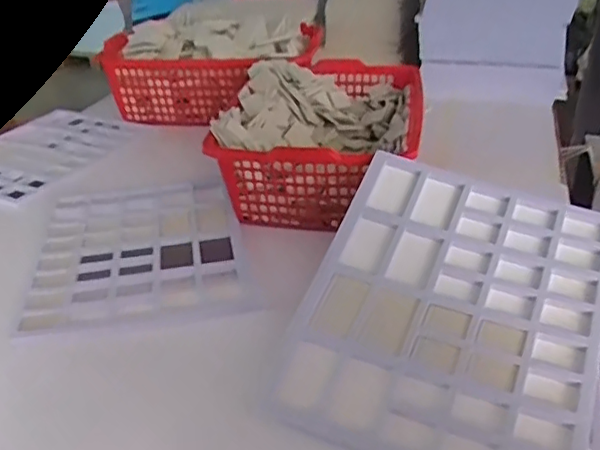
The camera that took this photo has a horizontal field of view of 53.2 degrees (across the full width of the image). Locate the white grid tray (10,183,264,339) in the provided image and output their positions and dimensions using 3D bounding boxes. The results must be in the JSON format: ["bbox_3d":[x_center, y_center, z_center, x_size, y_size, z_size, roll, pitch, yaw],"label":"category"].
[{"bbox_3d":[-0.267,0.039,1.006,0.330,0.033,0.425,-8,31,-9],"label":"white grid tray"}]

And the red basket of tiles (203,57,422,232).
[{"bbox_3d":[0.053,-0.165,1.156,0.337,0.188,0.451,4,31,11],"label":"red basket of tiles"}]

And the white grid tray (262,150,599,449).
[{"bbox_3d":[0.181,0.102,0.744,0.352,0.050,0.414,15,55,22],"label":"white grid tray"}]

